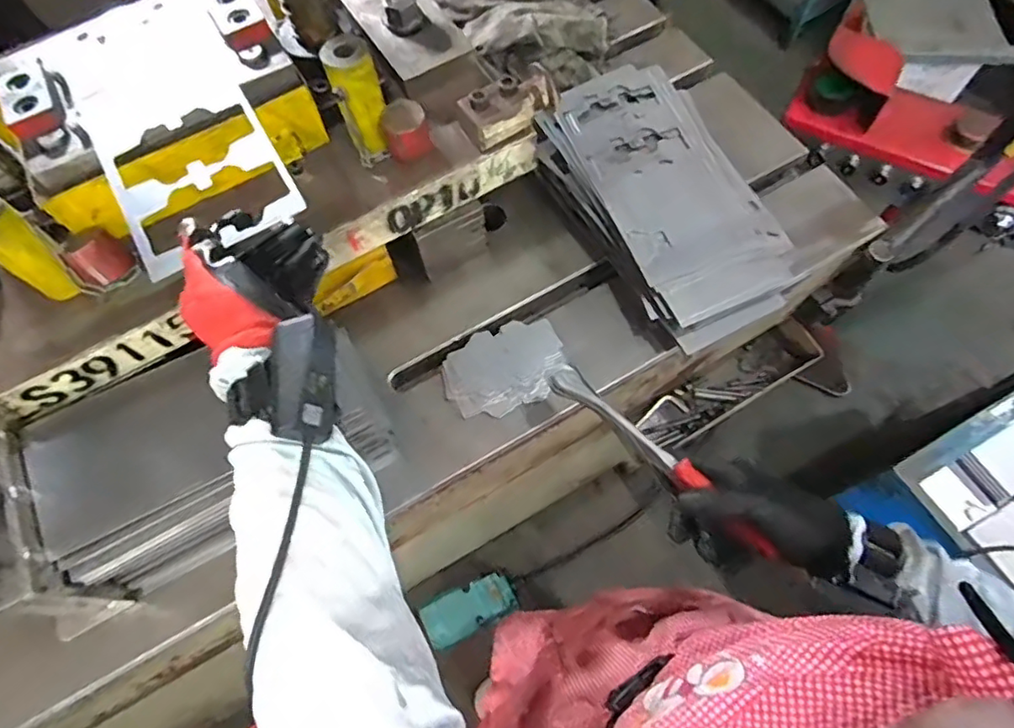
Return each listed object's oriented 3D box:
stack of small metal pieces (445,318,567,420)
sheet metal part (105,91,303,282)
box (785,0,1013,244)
[{"bbox_3d":[-0.003,0.004,0.592,0.120,0.020,0.082,-19,66,-5],"label":"stack of small metal pieces"},{"bbox_3d":[-0.235,-0.146,0.451,0.120,0.012,0.139,-28,71,-6],"label":"sheet metal part"},{"bbox_3d":[0.754,-0.363,0.971,0.546,0.194,0.134,25,69,14],"label":"box"}]

